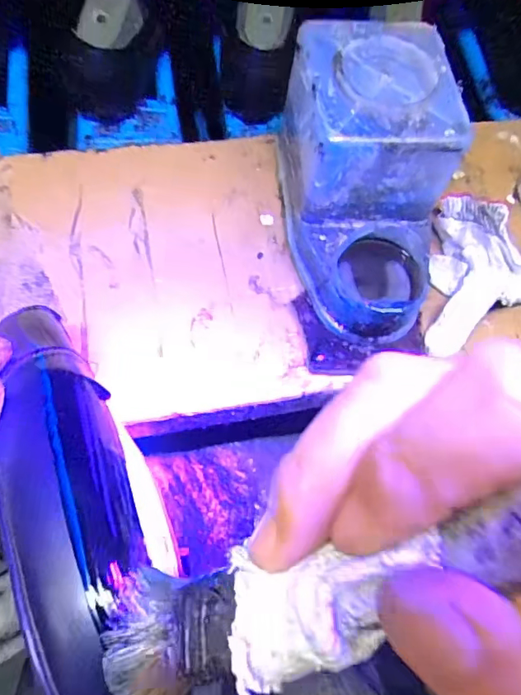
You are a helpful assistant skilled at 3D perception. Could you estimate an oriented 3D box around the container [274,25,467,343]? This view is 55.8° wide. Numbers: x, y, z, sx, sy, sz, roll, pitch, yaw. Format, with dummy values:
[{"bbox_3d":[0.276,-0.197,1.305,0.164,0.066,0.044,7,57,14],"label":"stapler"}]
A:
[{"bbox_3d":[0.072,-0.109,0.350,0.108,0.114,0.201,2,69,-4],"label":"container"}]

